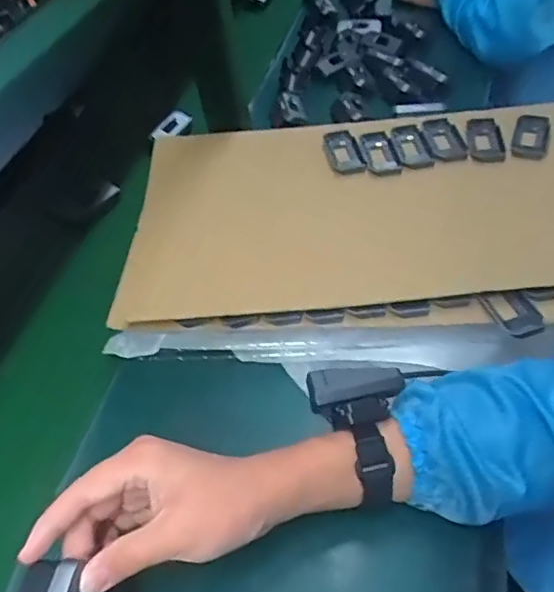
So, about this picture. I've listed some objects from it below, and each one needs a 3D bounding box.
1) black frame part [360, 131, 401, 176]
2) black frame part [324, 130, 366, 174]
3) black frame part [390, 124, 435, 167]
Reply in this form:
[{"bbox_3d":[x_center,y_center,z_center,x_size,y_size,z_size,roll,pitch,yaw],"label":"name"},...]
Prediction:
[{"bbox_3d":[0.115,-0.162,0.653,0.034,0.014,0.068,-11,46,-2],"label":"black frame part"},{"bbox_3d":[0.076,-0.165,0.658,0.038,0.012,0.069,-11,45,-1],"label":"black frame part"},{"bbox_3d":[0.153,-0.173,0.657,0.035,0.008,0.074,-9,45,1],"label":"black frame part"}]

